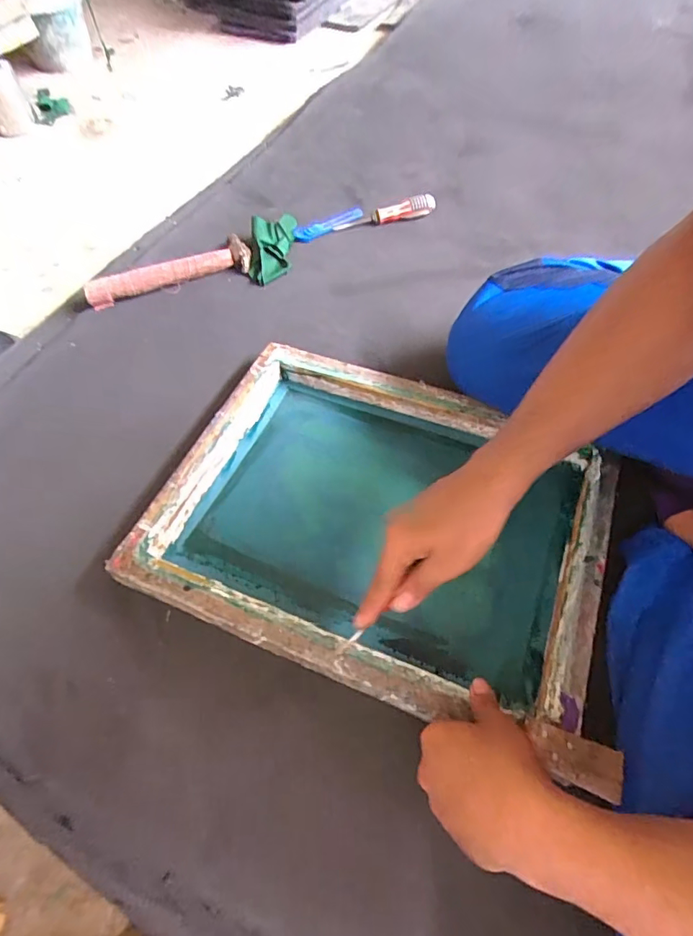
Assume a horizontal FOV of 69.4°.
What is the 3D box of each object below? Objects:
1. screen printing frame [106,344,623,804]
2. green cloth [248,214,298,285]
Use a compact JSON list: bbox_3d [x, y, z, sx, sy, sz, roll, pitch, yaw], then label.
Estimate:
[{"bbox_3d":[0.039,0.049,0.549,0.466,0.061,0.351,19,62,13],"label":"screen printing frame"},{"bbox_3d":[-0.125,-0.369,0.826,0.068,0.046,0.137,3,60,4],"label":"green cloth"}]

